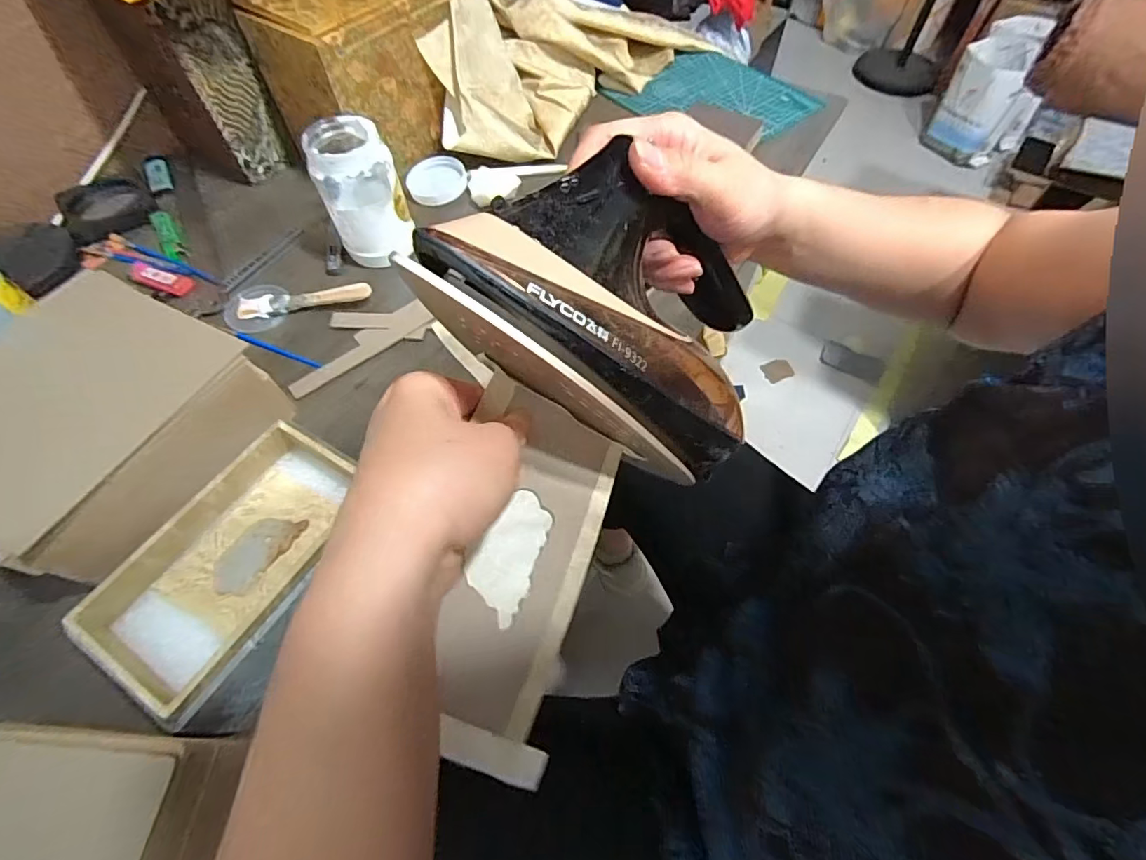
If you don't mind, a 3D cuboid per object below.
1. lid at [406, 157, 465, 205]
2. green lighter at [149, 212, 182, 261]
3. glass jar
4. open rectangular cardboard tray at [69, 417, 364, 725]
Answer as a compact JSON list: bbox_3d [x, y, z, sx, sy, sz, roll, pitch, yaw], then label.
[{"bbox_3d":[-0.167,-0.307,0.630,0.071,0.016,0.069,0,59,0],"label":"lid"},{"bbox_3d":[-0.461,-0.225,0.583,0.019,0.010,0.089,-28,63,-16],"label":"green lighter"},{"bbox_3d":[-0.215,-0.241,0.526,0.075,0.120,0.075,0,59,0],"label":"glass jar"},{"bbox_3d":[-0.219,0.091,0.350,0.115,0.052,0.182,26,63,15],"label":"open rectangular cardboard tray"}]

